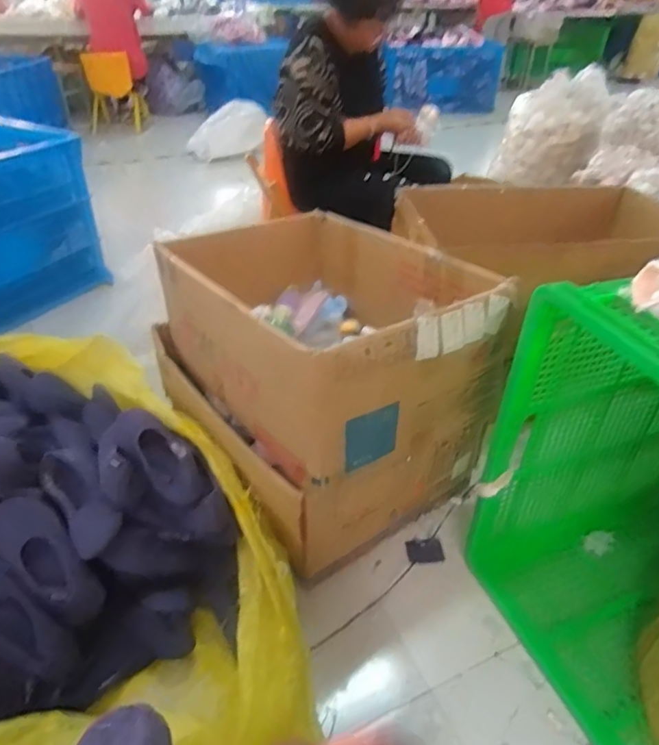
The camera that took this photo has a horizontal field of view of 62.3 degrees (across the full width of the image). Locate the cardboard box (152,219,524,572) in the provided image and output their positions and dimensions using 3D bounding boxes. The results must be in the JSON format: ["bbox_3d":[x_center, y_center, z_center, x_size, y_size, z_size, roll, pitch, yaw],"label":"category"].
[{"bbox_3d":[-0.055,-0.059,1.295,0.549,0.523,0.815,-20,41,-26],"label":"cardboard box"}]

